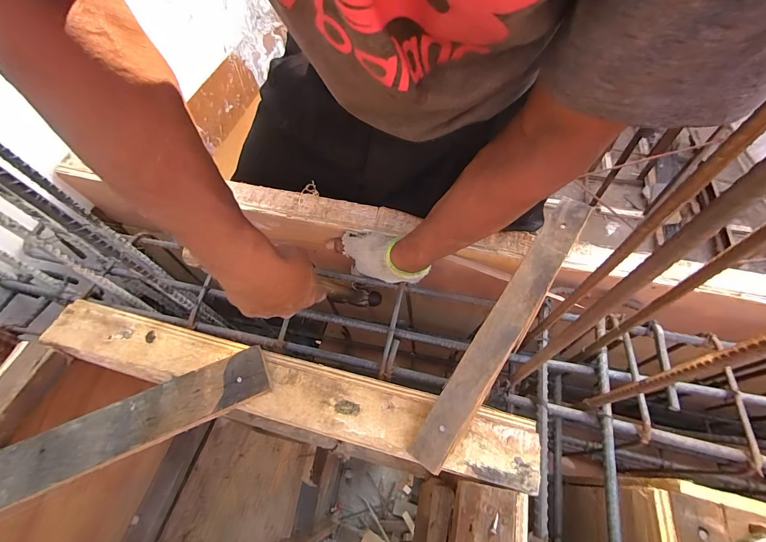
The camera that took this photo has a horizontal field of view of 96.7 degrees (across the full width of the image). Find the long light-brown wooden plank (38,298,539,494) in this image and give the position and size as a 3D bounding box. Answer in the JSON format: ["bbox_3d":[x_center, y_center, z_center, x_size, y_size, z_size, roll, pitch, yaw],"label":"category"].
[{"bbox_3d":[-0.131,0.127,0.389,0.584,0.020,0.070,11,60,11],"label":"long light-brown wooden plank"}]

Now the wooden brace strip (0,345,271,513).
[{"bbox_3d":[-0.303,0.174,0.345,0.368,0.012,0.062,-21,61,-14],"label":"wooden brace strip"}]

